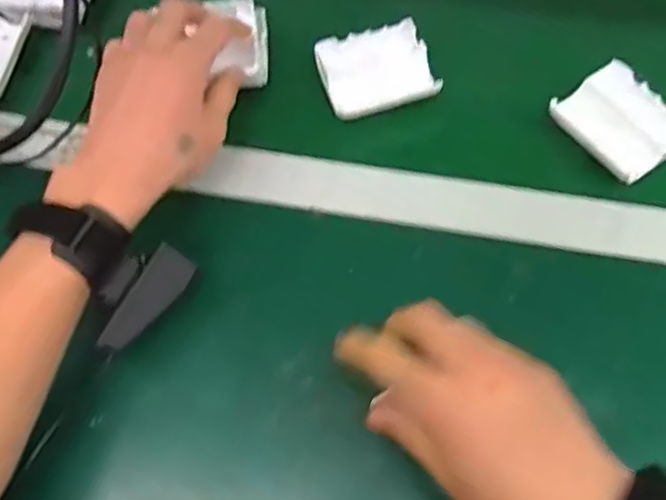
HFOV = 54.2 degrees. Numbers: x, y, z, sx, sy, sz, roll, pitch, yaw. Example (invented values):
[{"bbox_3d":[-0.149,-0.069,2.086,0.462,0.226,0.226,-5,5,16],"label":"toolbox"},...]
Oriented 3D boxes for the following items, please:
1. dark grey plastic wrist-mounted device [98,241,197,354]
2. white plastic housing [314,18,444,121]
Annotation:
[{"bbox_3d":[-0.111,0.029,0.384,0.026,0.014,0.067,43,73,-23],"label":"dark grey plastic wrist-mounted device"},{"bbox_3d":[0.032,-0.136,0.497,0.083,0.018,0.069,-10,64,-4],"label":"white plastic housing"}]

